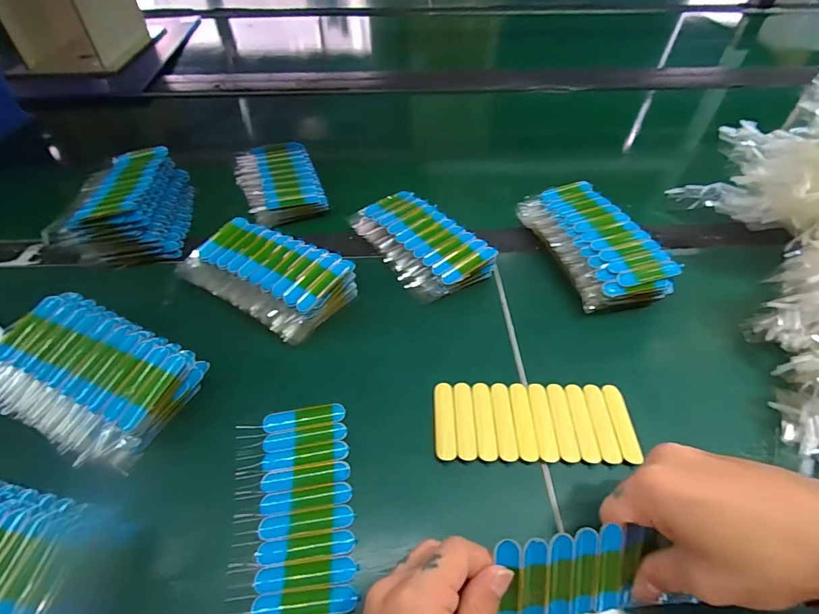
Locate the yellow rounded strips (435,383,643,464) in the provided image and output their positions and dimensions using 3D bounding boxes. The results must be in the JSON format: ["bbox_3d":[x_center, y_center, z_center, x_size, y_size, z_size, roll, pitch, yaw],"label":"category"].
[{"bbox_3d":[0.097,0.090,0.334,0.151,0.004,0.064,0,48,1],"label":"yellow rounded strips"}]

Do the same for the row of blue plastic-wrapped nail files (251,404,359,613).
[{"bbox_3d":[-0.071,0.140,0.292,0.064,0.007,0.149,-7,49,-6],"label":"row of blue plastic-wrapped nail files"}]

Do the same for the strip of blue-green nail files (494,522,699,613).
[{"bbox_3d":[0.094,0.153,0.244,0.089,0.058,0.011,-8,18,-9],"label":"strip of blue-green nail files"}]

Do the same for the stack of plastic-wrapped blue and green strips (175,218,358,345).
[{"bbox_3d":[-0.138,-0.031,0.416,0.155,0.039,0.088,26,53,22],"label":"stack of plastic-wrapped blue and green strips"}]

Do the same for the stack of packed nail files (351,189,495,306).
[{"bbox_3d":[0.008,-0.069,0.454,0.087,0.030,0.155,-31,55,-24],"label":"stack of packed nail files"}]

